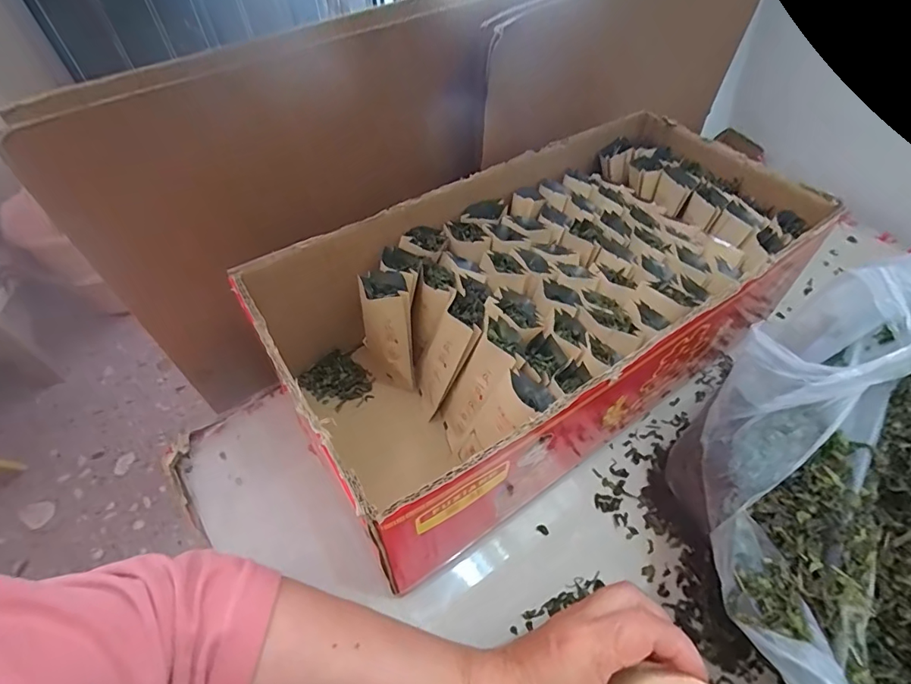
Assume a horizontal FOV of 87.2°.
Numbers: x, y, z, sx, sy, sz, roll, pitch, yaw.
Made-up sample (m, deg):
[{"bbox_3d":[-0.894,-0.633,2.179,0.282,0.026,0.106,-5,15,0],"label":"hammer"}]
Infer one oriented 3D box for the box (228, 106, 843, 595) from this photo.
[{"bbox_3d":[0.084,-0.037,0.419,0.450,0.146,0.227,-28,56,-21],"label":"box"}]

